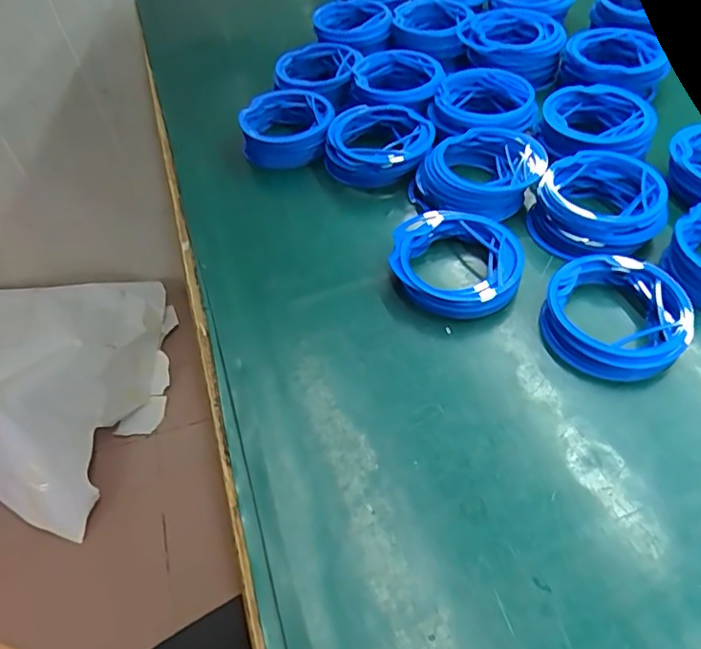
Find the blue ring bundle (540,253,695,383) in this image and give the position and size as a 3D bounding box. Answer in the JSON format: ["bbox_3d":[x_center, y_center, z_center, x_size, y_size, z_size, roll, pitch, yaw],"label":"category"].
[{"bbox_3d":[0.194,-0.007,0.396,0.098,0.028,0.094,-2,50,3],"label":"blue ring bundle"}]

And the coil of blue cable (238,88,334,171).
[{"bbox_3d":[-0.065,-0.203,0.566,0.096,0.048,0.090,-6,50,0],"label":"coil of blue cable"}]

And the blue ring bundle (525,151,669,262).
[{"bbox_3d":[0.205,-0.099,0.459,0.104,0.042,0.100,9,52,12],"label":"blue ring bundle"}]

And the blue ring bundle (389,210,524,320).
[{"bbox_3d":[0.084,-0.049,0.435,0.100,0.026,0.097,-2,50,3],"label":"blue ring bundle"}]

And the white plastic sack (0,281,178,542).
[{"bbox_3d":[-0.754,0.116,1.256,0.596,0.223,0.584,7,51,10],"label":"white plastic sack"}]

